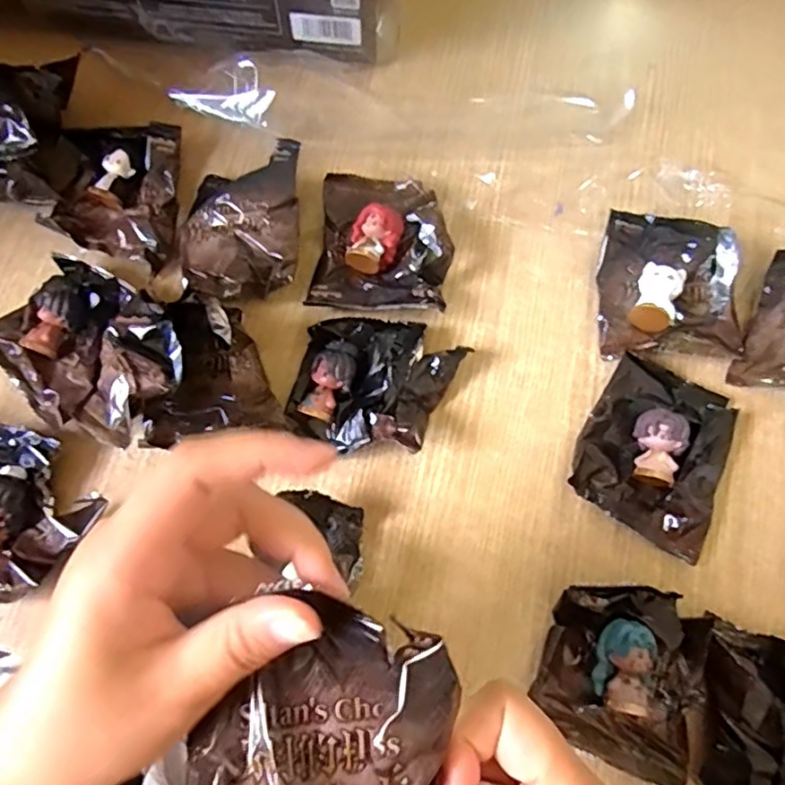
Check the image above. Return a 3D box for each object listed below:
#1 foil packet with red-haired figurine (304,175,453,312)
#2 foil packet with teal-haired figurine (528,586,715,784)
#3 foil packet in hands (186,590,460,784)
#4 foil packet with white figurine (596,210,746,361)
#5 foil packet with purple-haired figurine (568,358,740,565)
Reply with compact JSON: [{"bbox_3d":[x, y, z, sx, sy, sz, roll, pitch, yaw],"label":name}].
[{"bbox_3d":[-0.005,-0.090,0.362,0.077,0.028,0.087,6,74,2],"label":"foil packet with red-haired figurine"},{"bbox_3d":[0.111,0.134,0.292,0.077,0.029,0.079,19,75,6],"label":"foil packet with teal-haired figurine"},{"bbox_3d":[-0.021,0.105,0.178,0.072,0.017,0.083,8,74,3],"label":"foil packet in hands"},{"bbox_3d":[0.160,-0.060,0.352,0.077,0.028,0.077,6,74,2],"label":"foil packet with white figurine"},{"bbox_3d":[0.141,0.029,0.327,0.072,0.025,0.091,24,75,7],"label":"foil packet with purple-haired figurine"}]

